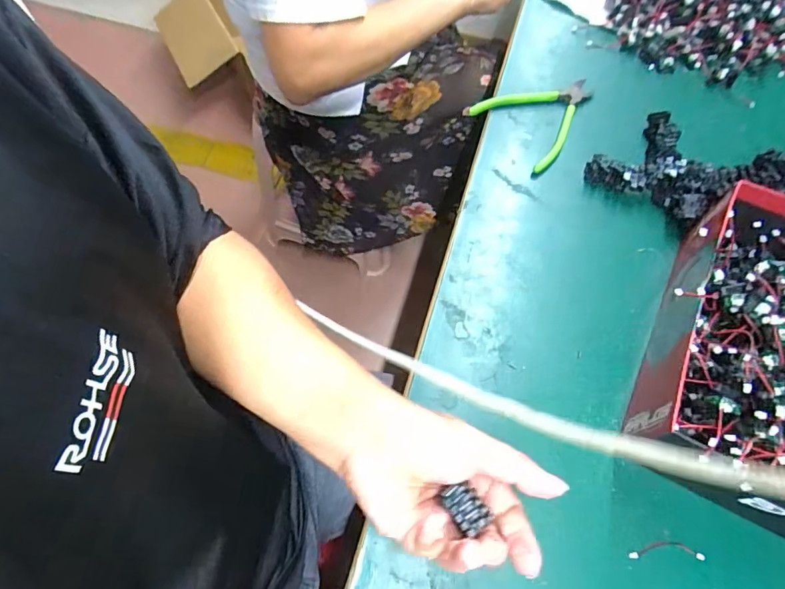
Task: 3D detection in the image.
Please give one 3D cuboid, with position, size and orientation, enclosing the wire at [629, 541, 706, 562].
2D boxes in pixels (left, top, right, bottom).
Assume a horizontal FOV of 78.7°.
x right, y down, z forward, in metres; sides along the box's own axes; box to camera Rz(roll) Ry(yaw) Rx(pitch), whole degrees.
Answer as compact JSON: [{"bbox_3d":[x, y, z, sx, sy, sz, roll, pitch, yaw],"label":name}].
[{"bbox_3d":[0.205,0.191,0.357,0.056,0.004,0.013,1,65,-1],"label":"wire"}]

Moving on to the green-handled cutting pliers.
[{"bbox_3d":[0.169,-0.206,0.538,0.126,0.013,0.111,-36,66,-15],"label":"green-handled cutting pliers"}]

